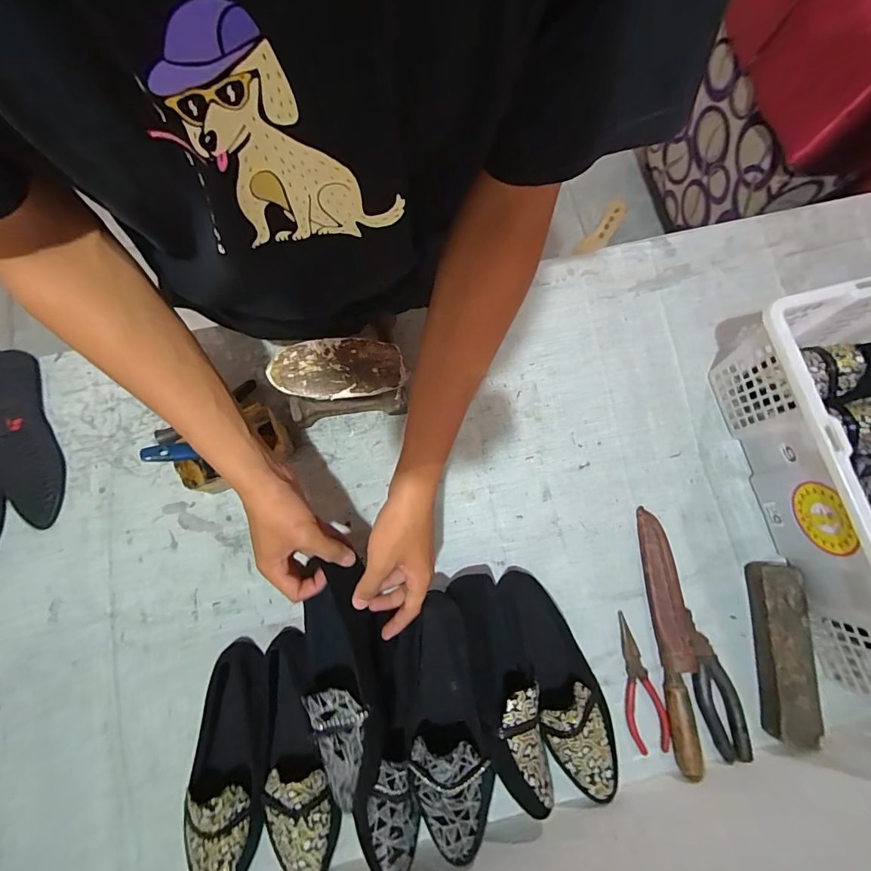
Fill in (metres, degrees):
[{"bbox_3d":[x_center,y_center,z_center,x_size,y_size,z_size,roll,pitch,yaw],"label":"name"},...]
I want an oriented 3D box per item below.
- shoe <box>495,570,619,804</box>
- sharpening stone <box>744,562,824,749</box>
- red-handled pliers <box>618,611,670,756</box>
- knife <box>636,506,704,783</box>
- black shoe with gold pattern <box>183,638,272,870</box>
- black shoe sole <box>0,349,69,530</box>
[{"bbox_3d":[0.146,0.287,0.509,0.089,0.064,0.255,-18,80,-5],"label":"shoe"},{"bbox_3d":[0.422,0.260,0.533,0.053,0.046,0.198,4,79,-1],"label":"sharpening stone"},{"bbox_3d":[0.251,0.301,0.534,0.046,0.012,0.151,-3,79,-2],"label":"red-handled pliers"},{"bbox_3d":[0.298,0.244,0.537,0.059,0.036,0.301,-2,79,-2],"label":"knife"},{"bbox_3d":[-0.231,0.370,0.487,0.088,0.061,0.245,2,79,-1],"label":"black shoe with gold pattern"},{"bbox_3d":[-0.549,0.001,0.569,0.079,0.033,0.240,-22,80,-6],"label":"black shoe sole"}]

